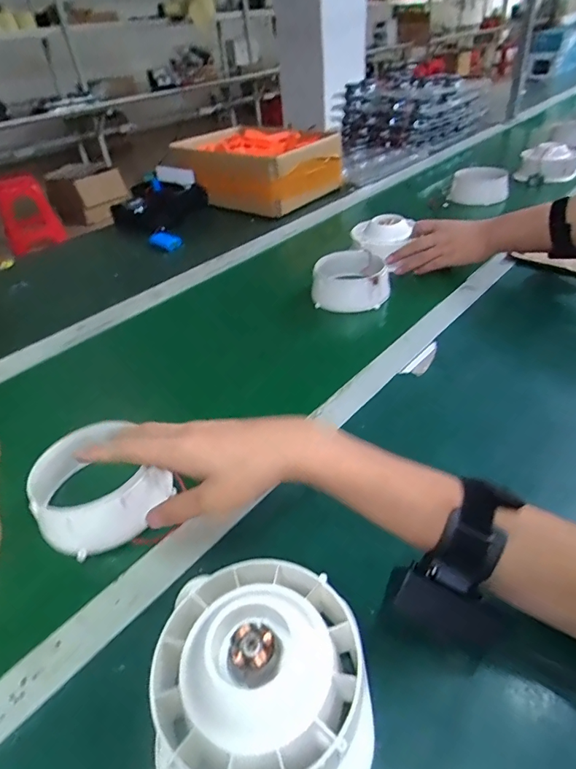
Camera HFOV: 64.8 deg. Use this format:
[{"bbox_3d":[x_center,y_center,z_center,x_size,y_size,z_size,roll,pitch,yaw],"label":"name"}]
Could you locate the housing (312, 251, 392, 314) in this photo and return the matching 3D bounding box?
[{"bbox_3d":[0.103,-0.175,0.746,0.118,0.070,0.112,0,39,7],"label":"housing"}]

